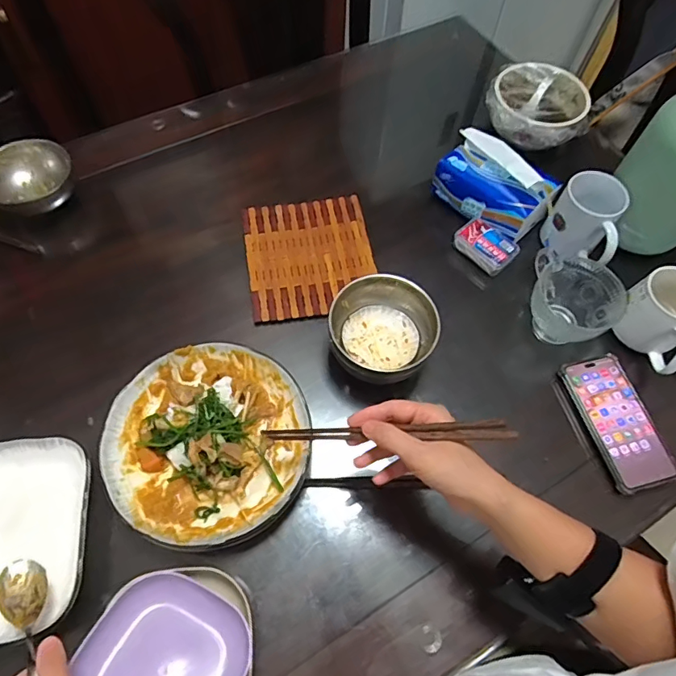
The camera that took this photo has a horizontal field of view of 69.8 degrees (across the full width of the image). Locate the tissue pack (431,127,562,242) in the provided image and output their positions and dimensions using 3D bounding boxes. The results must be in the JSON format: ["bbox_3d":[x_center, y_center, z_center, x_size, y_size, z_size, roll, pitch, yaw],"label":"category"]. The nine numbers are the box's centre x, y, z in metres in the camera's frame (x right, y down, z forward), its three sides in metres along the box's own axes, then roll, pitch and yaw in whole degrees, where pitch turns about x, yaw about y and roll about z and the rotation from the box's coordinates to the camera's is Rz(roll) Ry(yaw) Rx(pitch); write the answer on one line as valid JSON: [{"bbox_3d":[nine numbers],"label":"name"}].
[{"bbox_3d":[0.230,-0.232,0.717,0.166,0.091,0.094,36,67,15],"label":"tissue pack"}]

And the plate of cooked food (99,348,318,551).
[{"bbox_3d":[-0.143,0.117,0.548,0.213,0.065,0.220,1,63,-2],"label":"plate of cooked food"}]

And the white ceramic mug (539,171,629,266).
[{"bbox_3d":[0.357,-0.168,0.697,0.103,0.093,0.086,31,66,13],"label":"white ceramic mug"}]

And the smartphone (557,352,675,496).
[{"bbox_3d":[0.347,0.100,0.601,0.077,0.013,0.166,-13,63,-5],"label":"smartphone"}]

